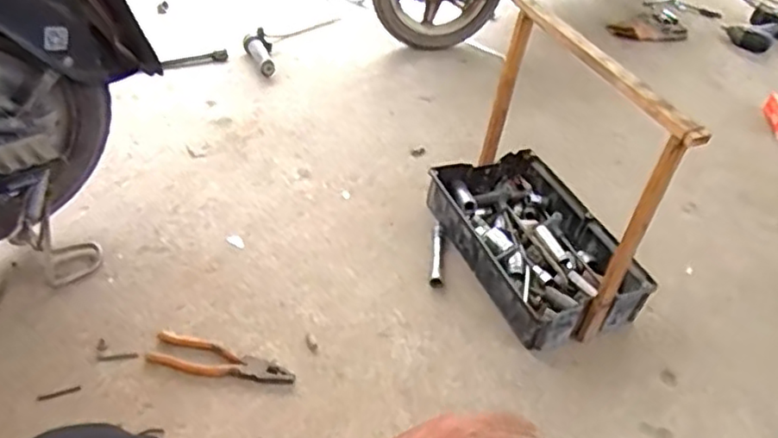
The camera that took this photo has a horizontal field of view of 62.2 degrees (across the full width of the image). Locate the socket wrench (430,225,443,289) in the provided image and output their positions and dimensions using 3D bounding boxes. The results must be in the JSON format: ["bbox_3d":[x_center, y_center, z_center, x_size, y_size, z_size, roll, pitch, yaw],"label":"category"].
[{"bbox_3d":[0.079,0.053,1.034,0.020,0.019,0.139,7,45,0],"label":"socket wrench"}]

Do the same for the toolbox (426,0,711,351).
[{"bbox_3d":[0.238,-0.067,0.936,0.227,0.354,0.356,-13,48,-19],"label":"toolbox"}]

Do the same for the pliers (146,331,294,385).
[{"bbox_3d":[-0.216,0.187,0.843,0.184,0.020,0.046,12,45,4],"label":"pliers"}]

